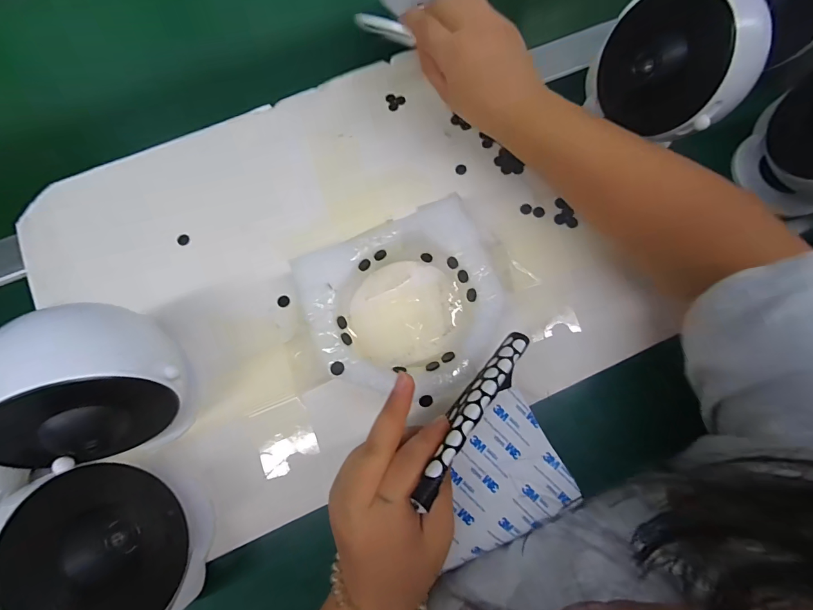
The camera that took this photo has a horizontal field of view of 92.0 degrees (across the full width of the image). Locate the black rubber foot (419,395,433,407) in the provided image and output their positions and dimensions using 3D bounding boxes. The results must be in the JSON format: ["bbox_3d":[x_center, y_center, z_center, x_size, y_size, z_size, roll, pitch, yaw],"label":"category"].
[{"bbox_3d":[0.014,0.069,0.281,0.010,0.004,0.008,-16,76,-3],"label":"black rubber foot"}]

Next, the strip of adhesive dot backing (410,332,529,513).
[{"bbox_3d":[0.039,0.058,0.225,0.018,0.011,0.121,36,55,9],"label":"strip of adhesive dot backing"}]

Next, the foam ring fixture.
[{"bbox_3d":[0.001,0.004,0.311,0.145,0.040,0.138,-21,77,-5],"label":"foam ring fixture"}]

